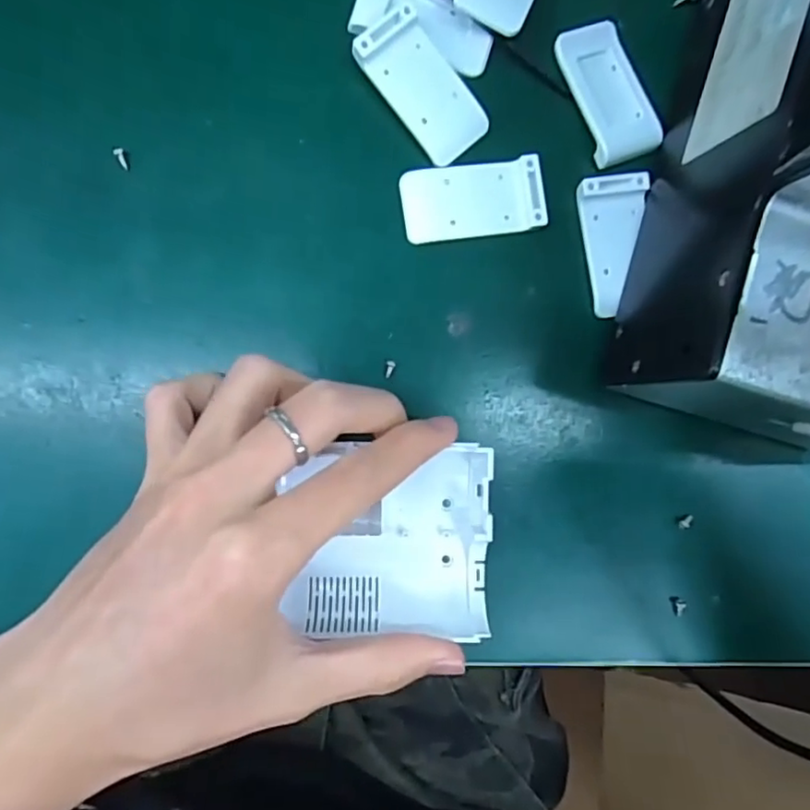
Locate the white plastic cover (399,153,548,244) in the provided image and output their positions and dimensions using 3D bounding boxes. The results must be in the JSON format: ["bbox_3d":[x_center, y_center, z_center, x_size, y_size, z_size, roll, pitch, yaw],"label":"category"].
[{"bbox_3d":[0.027,-0.080,0.241,0.055,0.006,0.028,-9,91,-8],"label":"white plastic cover"}]

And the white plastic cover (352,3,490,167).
[{"bbox_3d":[0.008,-0.122,0.235,0.029,0.011,0.054,-43,95,-6],"label":"white plastic cover"}]

